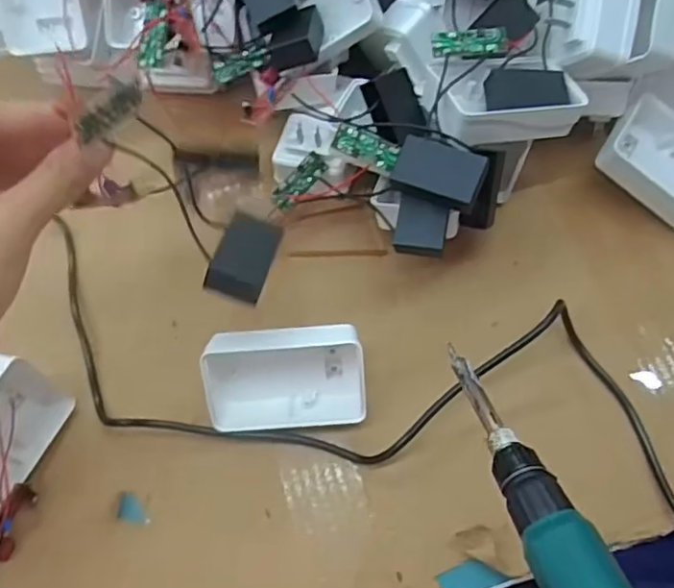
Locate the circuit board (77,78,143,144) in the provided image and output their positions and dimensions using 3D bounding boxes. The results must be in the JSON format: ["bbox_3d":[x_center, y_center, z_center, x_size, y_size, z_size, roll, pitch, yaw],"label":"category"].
[{"bbox_3d":[-0.098,-0.079,0.271,0.007,0.015,0.039,20,47,7],"label":"circuit board"}]

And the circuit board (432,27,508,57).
[{"bbox_3d":[0.081,-0.152,0.380,0.044,0.007,0.016,-3,66,0],"label":"circuit board"}]

